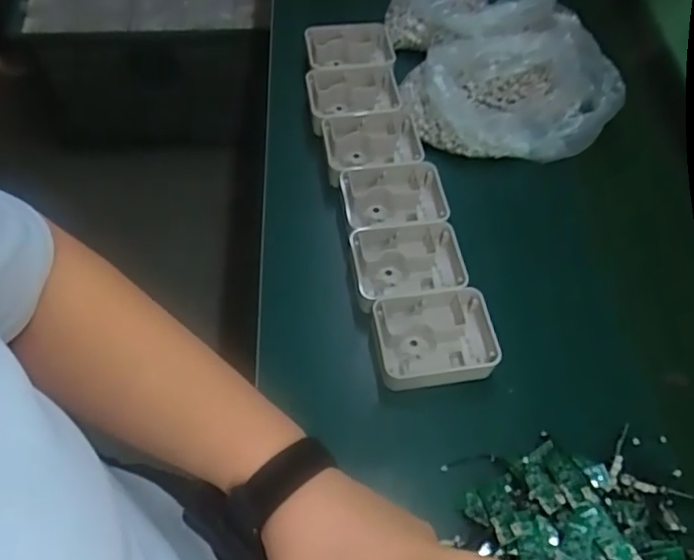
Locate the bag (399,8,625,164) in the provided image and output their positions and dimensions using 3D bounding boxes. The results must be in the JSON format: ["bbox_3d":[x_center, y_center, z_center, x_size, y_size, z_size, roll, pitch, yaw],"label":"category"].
[{"bbox_3d":[0.227,-0.273,0.833,0.301,0.096,0.211,2,58,-2],"label":"bag"}]

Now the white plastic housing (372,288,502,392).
[{"bbox_3d":[0.098,0.064,0.659,0.128,0.034,0.098,-6,58,-7],"label":"white plastic housing"}]

